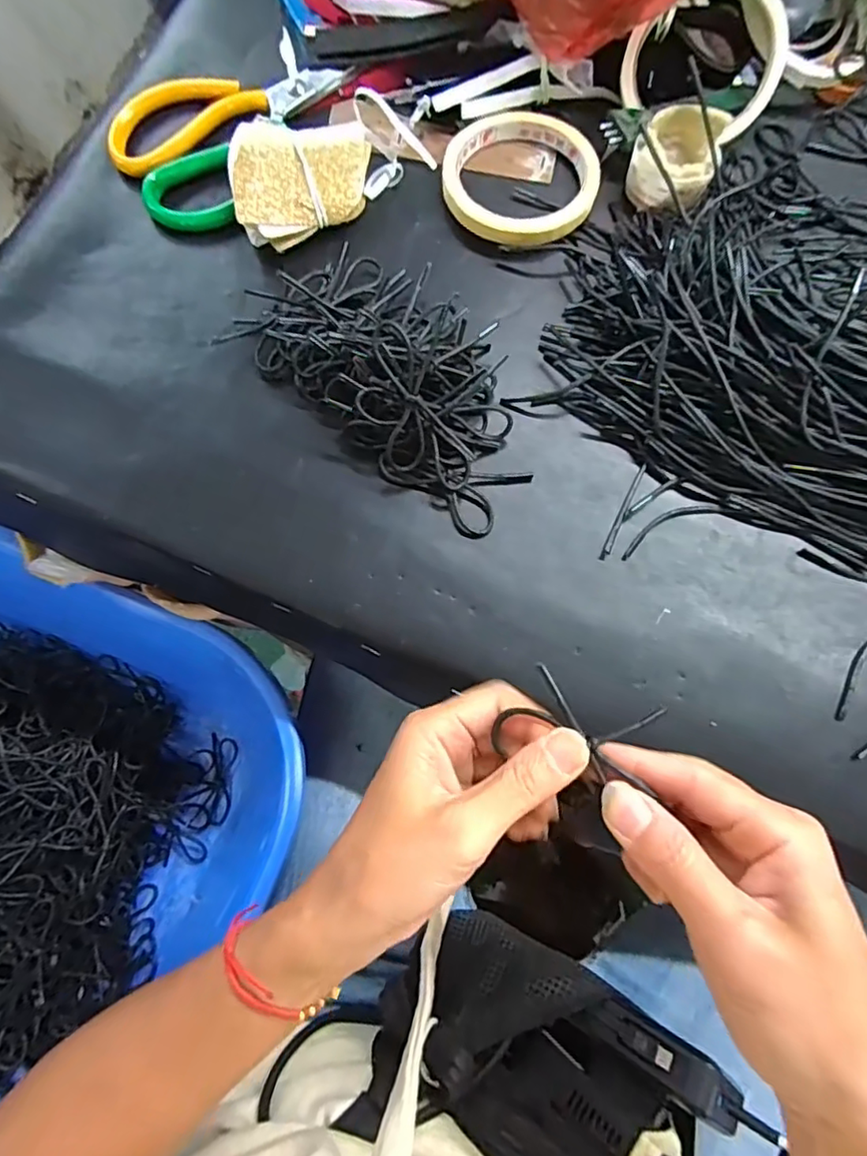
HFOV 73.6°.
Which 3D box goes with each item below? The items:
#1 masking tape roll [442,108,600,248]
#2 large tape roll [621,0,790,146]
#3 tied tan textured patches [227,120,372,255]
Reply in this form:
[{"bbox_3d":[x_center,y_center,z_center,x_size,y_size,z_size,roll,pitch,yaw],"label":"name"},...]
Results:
[{"bbox_3d":[0.052,-0.246,0.354,0.090,0.011,0.099,0,78,0],"label":"masking tape roll"},{"bbox_3d":[0.166,-0.310,0.353,0.089,0.018,0.089,1,93,12],"label":"large tape roll"},{"bbox_3d":[-0.076,-0.233,0.344,0.078,0.032,0.063,-8,78,-2],"label":"tied tan textured patches"}]

